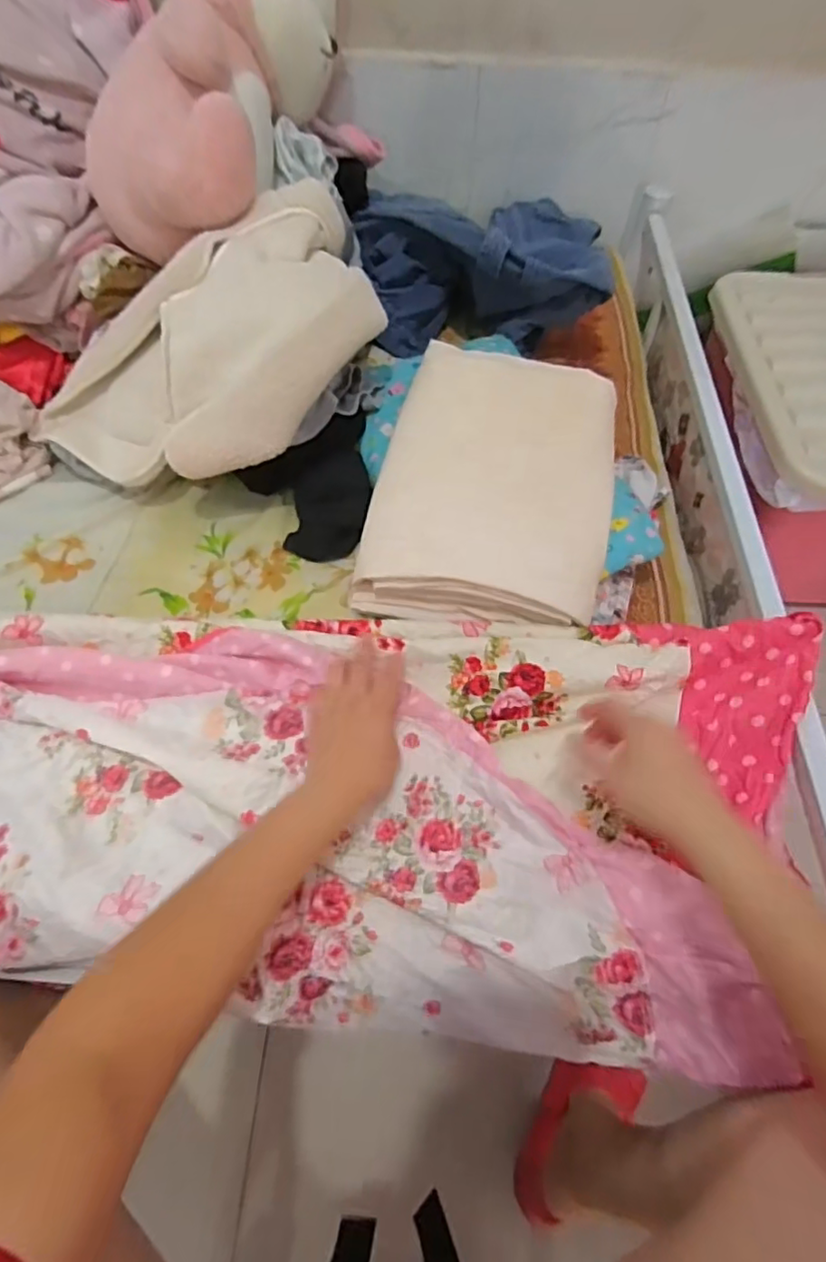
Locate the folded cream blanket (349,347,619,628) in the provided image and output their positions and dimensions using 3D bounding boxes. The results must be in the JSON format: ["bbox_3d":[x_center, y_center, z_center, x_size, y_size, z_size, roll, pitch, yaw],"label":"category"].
[{"bbox_3d":[0.092,-0.171,0.655,0.258,0.085,0.341,12,62,5],"label":"folded cream blanket"}]

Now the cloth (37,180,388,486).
[{"bbox_3d":[-0.241,-0.343,0.690,0.336,0.180,0.351,27,64,12],"label":"cloth"}]

